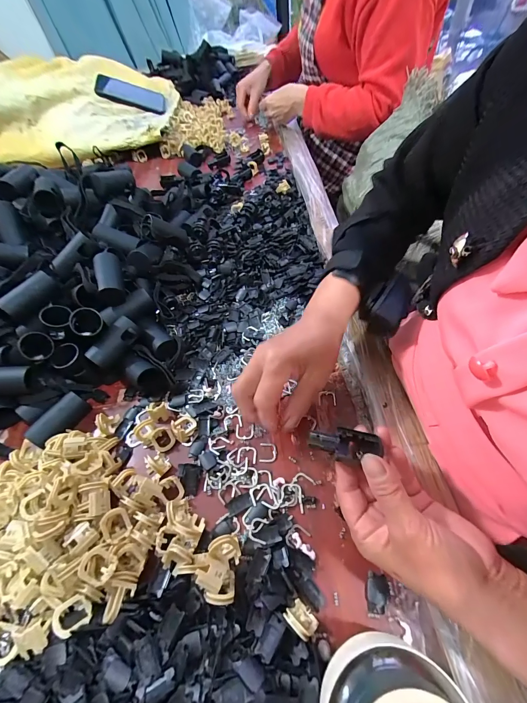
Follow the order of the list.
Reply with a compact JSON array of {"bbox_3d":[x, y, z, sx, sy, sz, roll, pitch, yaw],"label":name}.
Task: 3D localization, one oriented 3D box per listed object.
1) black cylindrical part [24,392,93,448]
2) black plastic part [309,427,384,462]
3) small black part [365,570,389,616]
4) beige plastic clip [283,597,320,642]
[{"bbox_3d":[-0.222,0.076,0.330,0.024,0.025,0.060,25,59,21],"label":"black cylindrical part"},{"bbox_3d":[0.061,0.070,0.230,0.054,0.017,0.018,8,53,-10],"label":"black plastic part"},{"bbox_3d":[0.086,0.182,0.227,0.016,0.006,0.024,11,55,12],"label":"small black part"},{"bbox_3d":[0.028,0.191,0.215,0.022,0.019,0.016,33,62,25],"label":"beige plastic clip"}]

